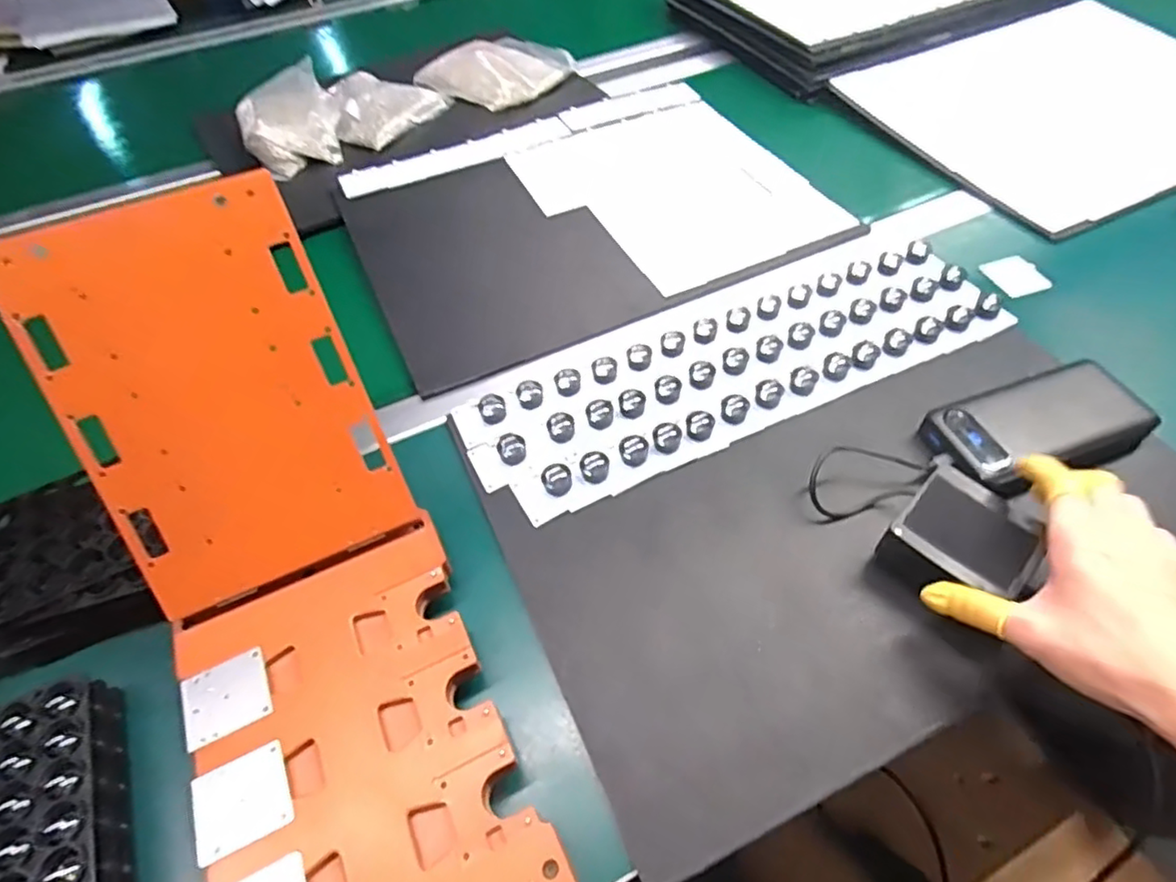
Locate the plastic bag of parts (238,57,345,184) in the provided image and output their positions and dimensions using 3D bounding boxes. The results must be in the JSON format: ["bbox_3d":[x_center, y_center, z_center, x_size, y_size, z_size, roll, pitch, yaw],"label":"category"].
[{"bbox_3d":[-0.377,-0.404,0.803,0.115,0.051,0.170,-16,54,-8],"label":"plastic bag of parts"}]

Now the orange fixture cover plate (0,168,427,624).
[{"bbox_3d":[-0.224,-0.024,0.389,0.157,0.235,0.011,-23,15,-15],"label":"orange fixture cover plate"}]

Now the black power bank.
[{"bbox_3d":[0.339,-0.009,0.485,0.160,0.029,0.076,-17,54,-9],"label":"black power bank"}]

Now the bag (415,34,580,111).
[{"bbox_3d":[-0.123,-0.518,0.890,0.169,0.034,0.170,30,60,23],"label":"bag"}]

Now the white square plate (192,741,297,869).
[{"bbox_3d":[-0.186,0.194,0.344,0.049,0.004,0.044,-25,55,-14],"label":"white square plate"}]

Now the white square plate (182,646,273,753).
[{"bbox_3d":[-0.212,0.149,0.374,0.046,0.004,0.043,-24,55,-14],"label":"white square plate"}]

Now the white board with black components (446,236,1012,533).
[{"bbox_3d":[0.128,-0.073,0.552,0.473,0.022,0.148,-22,55,-12],"label":"white board with black components"}]

